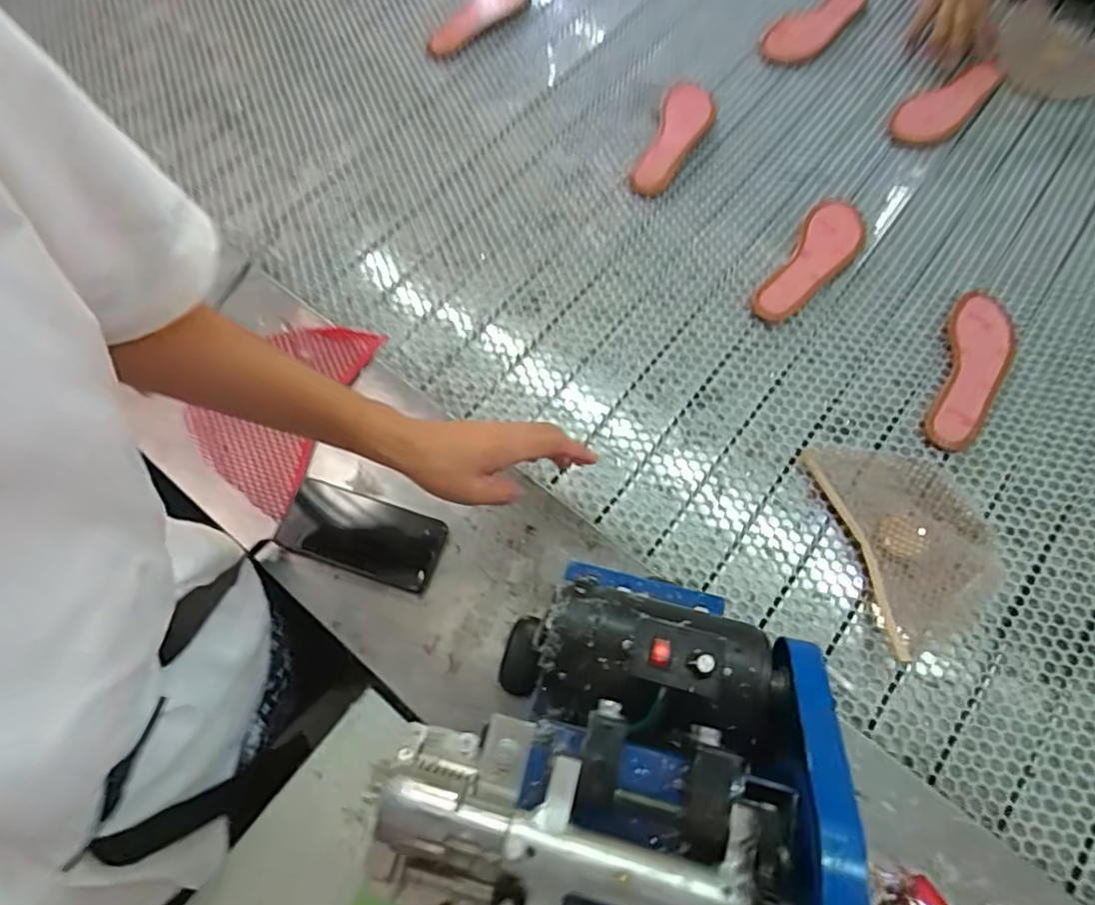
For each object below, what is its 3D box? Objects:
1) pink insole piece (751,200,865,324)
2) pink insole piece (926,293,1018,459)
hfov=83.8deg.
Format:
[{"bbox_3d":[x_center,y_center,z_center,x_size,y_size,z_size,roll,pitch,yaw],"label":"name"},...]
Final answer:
[{"bbox_3d":[0.338,-0.242,0.773,0.075,0.018,0.223,32,72,12],"label":"pink insole piece"},{"bbox_3d":[0.503,-0.092,0.715,0.078,0.016,0.222,22,71,9],"label":"pink insole piece"}]

